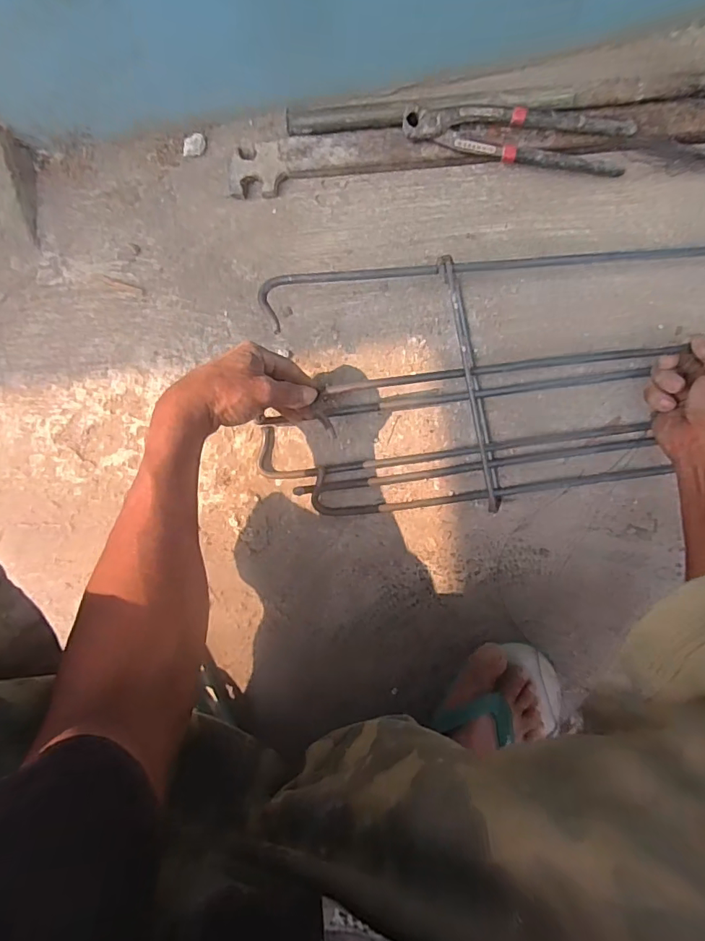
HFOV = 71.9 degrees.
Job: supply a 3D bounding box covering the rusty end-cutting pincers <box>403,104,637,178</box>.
[{"bbox_3d":[0.162,-0.331,0.484,0.218,0.040,0.052,9,95,3],"label":"rusty end-cutting pincers"}]

